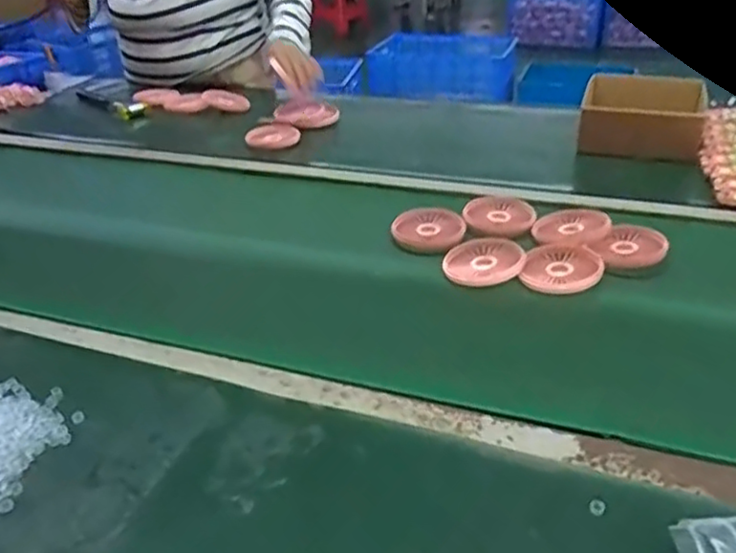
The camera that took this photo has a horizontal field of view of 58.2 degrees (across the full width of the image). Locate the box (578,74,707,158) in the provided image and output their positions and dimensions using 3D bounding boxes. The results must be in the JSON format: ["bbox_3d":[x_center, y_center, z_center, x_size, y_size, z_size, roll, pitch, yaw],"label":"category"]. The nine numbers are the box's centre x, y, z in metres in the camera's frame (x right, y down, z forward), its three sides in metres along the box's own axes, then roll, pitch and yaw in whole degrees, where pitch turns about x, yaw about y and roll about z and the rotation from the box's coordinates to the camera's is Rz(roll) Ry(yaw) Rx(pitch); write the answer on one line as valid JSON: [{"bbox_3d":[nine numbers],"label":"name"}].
[{"bbox_3d":[0.431,-0.253,1.049,0.178,0.070,0.201,12,35,22],"label":"box"}]

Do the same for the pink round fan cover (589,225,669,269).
[{"bbox_3d":[0.290,-0.034,0.731,0.070,0.018,0.065,-2,32,1],"label":"pink round fan cover"}]

